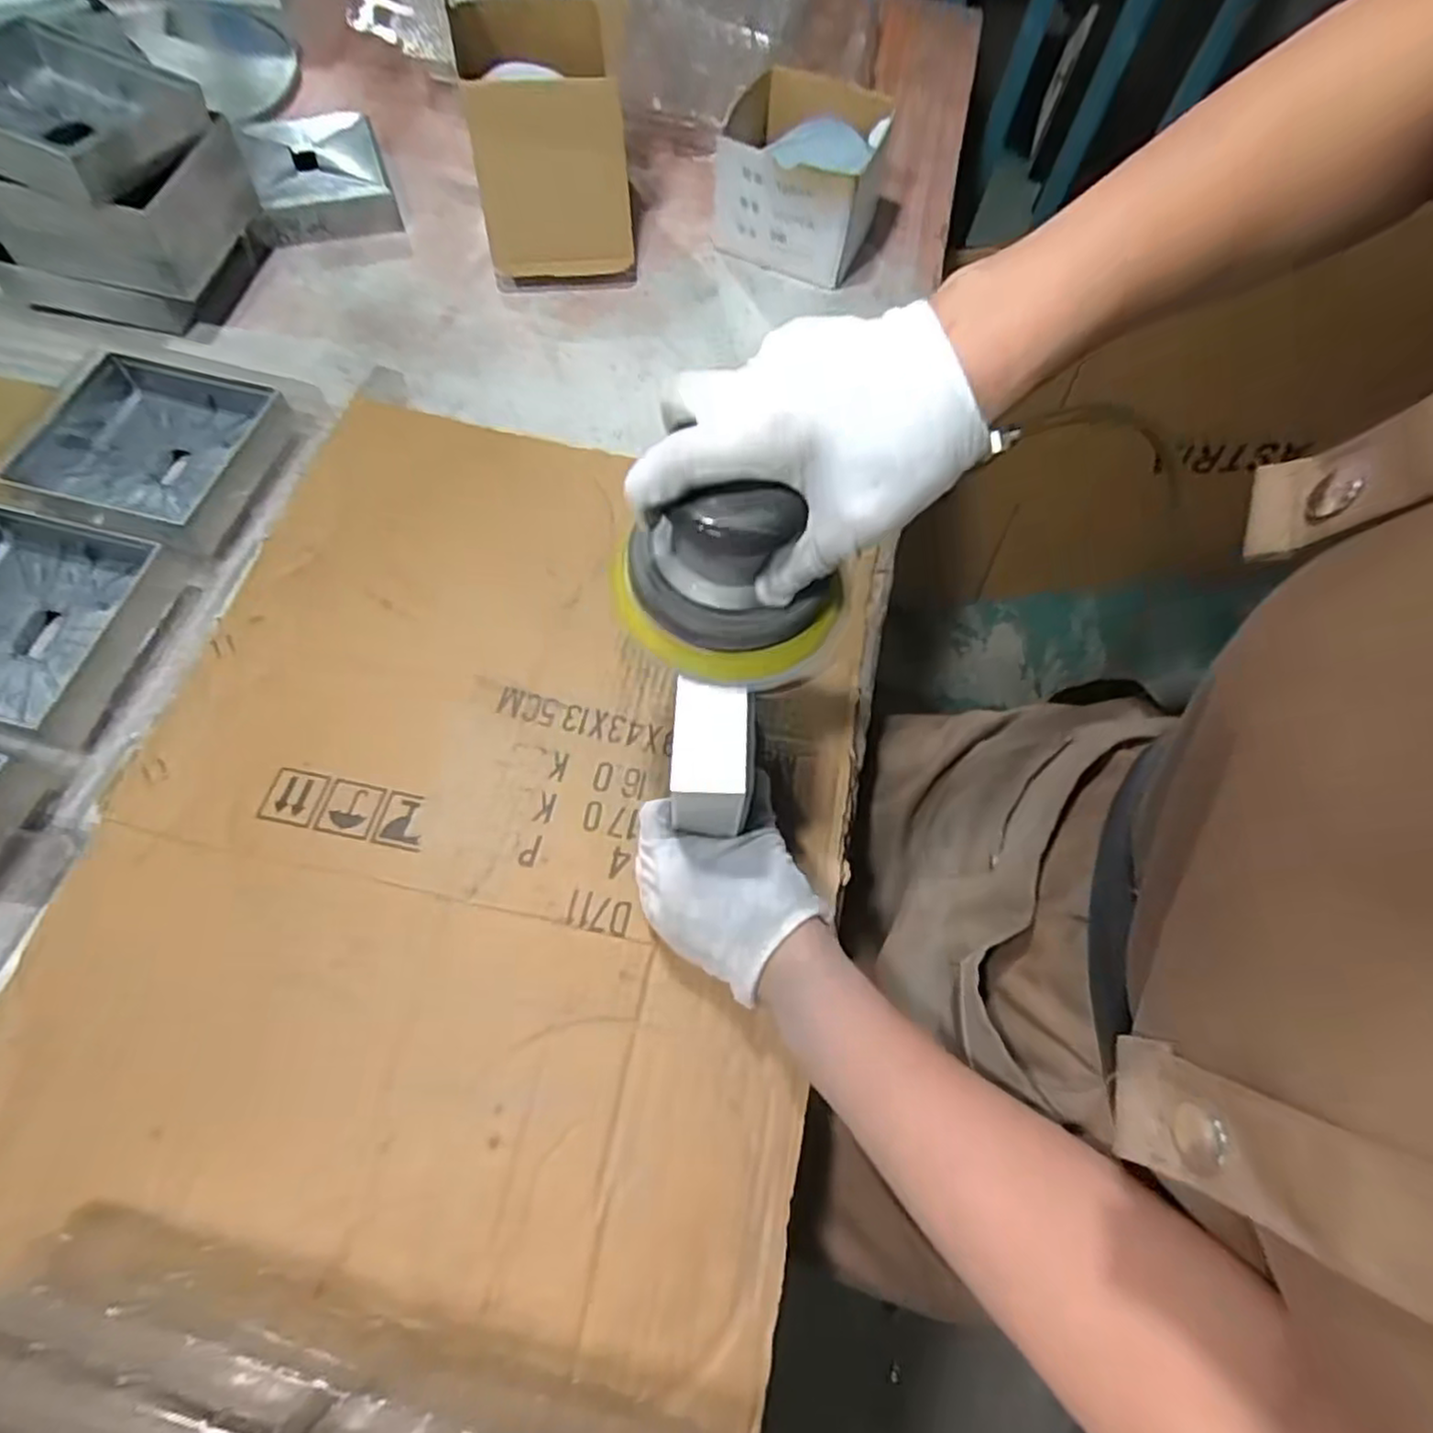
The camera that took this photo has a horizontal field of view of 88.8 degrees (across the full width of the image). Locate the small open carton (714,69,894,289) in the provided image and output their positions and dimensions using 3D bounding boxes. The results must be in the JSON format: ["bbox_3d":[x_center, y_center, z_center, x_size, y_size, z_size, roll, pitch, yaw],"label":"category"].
[{"bbox_3d":[0.077,-0.507,0.681,0.141,0.102,0.183,17,63,6],"label":"small open carton"}]

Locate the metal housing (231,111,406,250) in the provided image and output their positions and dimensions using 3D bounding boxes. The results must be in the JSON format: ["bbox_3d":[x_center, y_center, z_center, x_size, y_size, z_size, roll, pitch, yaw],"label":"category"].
[{"bbox_3d":[-0.386,-0.526,0.705,0.126,0.038,0.170,-19,65,-12],"label":"metal housing"}]

